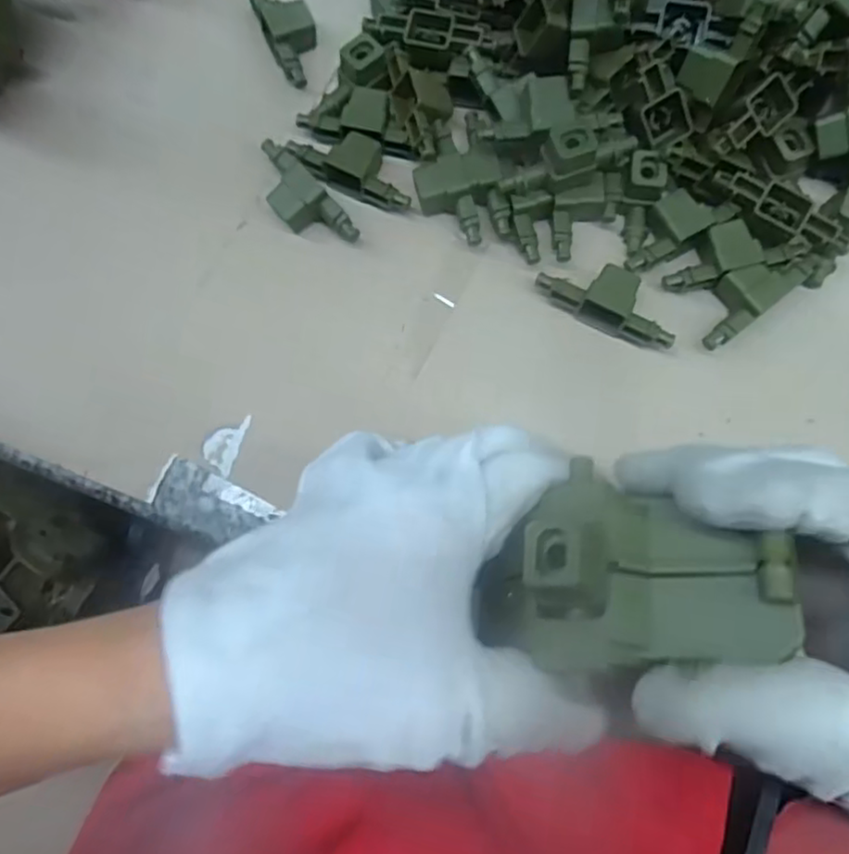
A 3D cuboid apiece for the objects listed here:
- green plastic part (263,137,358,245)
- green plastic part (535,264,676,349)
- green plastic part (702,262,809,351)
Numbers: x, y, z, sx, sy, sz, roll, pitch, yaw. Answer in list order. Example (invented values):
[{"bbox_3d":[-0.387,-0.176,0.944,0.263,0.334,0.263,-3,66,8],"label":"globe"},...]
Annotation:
[{"bbox_3d":[-0.063,-0.113,0.333,0.025,0.019,0.067,-40,79,-7],"label":"green plastic part"},{"bbox_3d":[0.088,-0.061,0.318,0.067,0.016,0.028,25,79,7],"label":"green plastic part"},{"bbox_3d":[0.152,-0.063,0.315,0.060,0.017,0.023,-38,79,-7],"label":"green plastic part"}]

